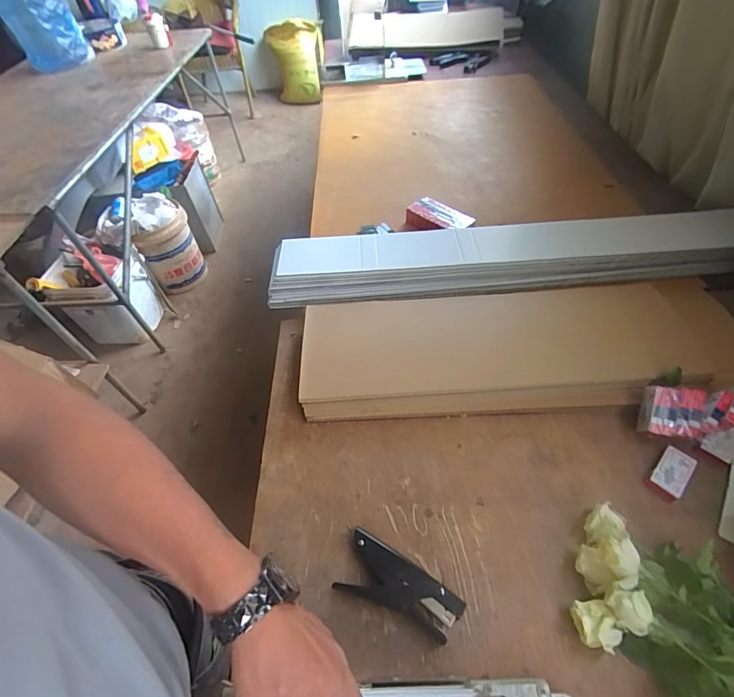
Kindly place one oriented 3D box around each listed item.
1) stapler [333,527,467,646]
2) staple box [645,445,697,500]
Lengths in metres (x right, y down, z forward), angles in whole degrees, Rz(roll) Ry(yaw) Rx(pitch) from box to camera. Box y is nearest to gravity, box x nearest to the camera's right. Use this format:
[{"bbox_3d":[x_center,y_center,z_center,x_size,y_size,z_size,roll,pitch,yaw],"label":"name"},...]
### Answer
[{"bbox_3d":[0.041,0.290,0.478,0.146,0.024,0.068,20,55,17],"label":"stapler"},{"bbox_3d":[0.433,0.177,0.549,0.073,0.015,0.041,-39,60,-24],"label":"staple box"}]

